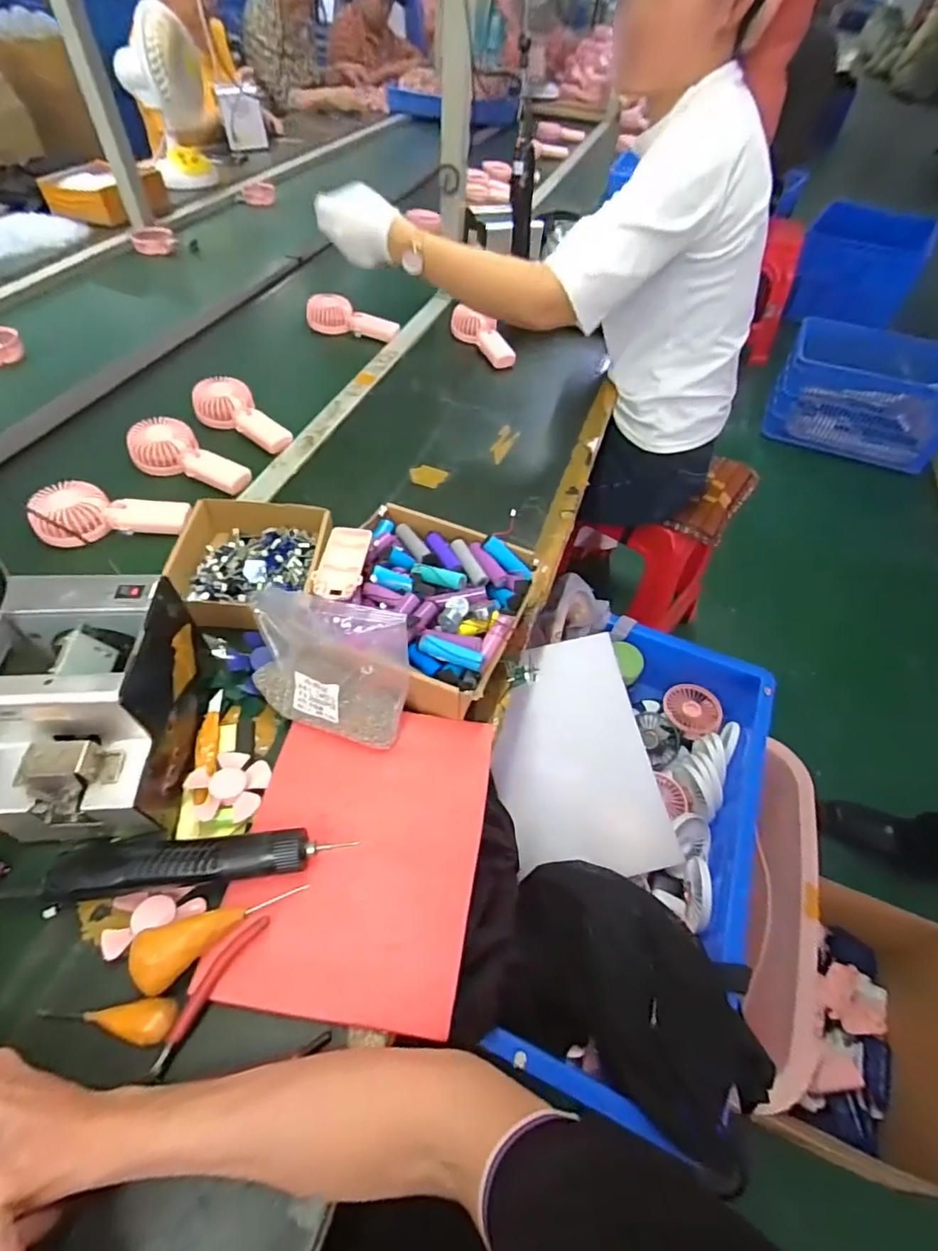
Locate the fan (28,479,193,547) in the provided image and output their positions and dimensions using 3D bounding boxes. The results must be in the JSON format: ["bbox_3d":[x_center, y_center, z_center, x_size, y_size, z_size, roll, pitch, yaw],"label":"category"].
[{"bbox_3d":[-0.461,-0.143,0.700,0.174,0.056,0.066,-4,54,-22],"label":"fan"}]

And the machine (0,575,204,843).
[{"bbox_3d":[-0.326,0.070,0.463,0.131,0.135,0.181,-1,53,-4],"label":"machine"}]

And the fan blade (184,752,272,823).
[{"bbox_3d":[-0.224,0.149,0.500,0.073,0.017,0.065,16,54,9],"label":"fan blade"}]

